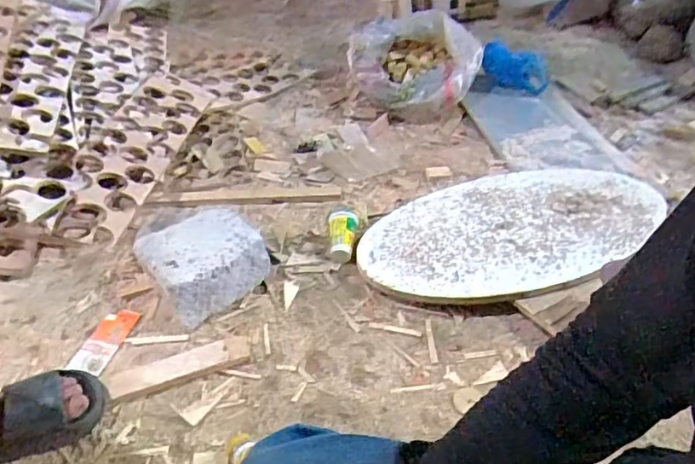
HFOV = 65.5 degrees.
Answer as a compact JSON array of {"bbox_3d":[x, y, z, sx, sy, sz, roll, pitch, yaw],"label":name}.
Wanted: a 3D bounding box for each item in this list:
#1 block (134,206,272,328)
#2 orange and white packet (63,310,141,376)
[{"bbox_3d":[-0.257,0.050,0.974,0.200,0.110,0.184,-34,47,-29],"label":"block"},{"bbox_3d":[-0.395,0.176,0.887,0.059,0.007,0.130,11,39,7],"label":"orange and white packet"}]

